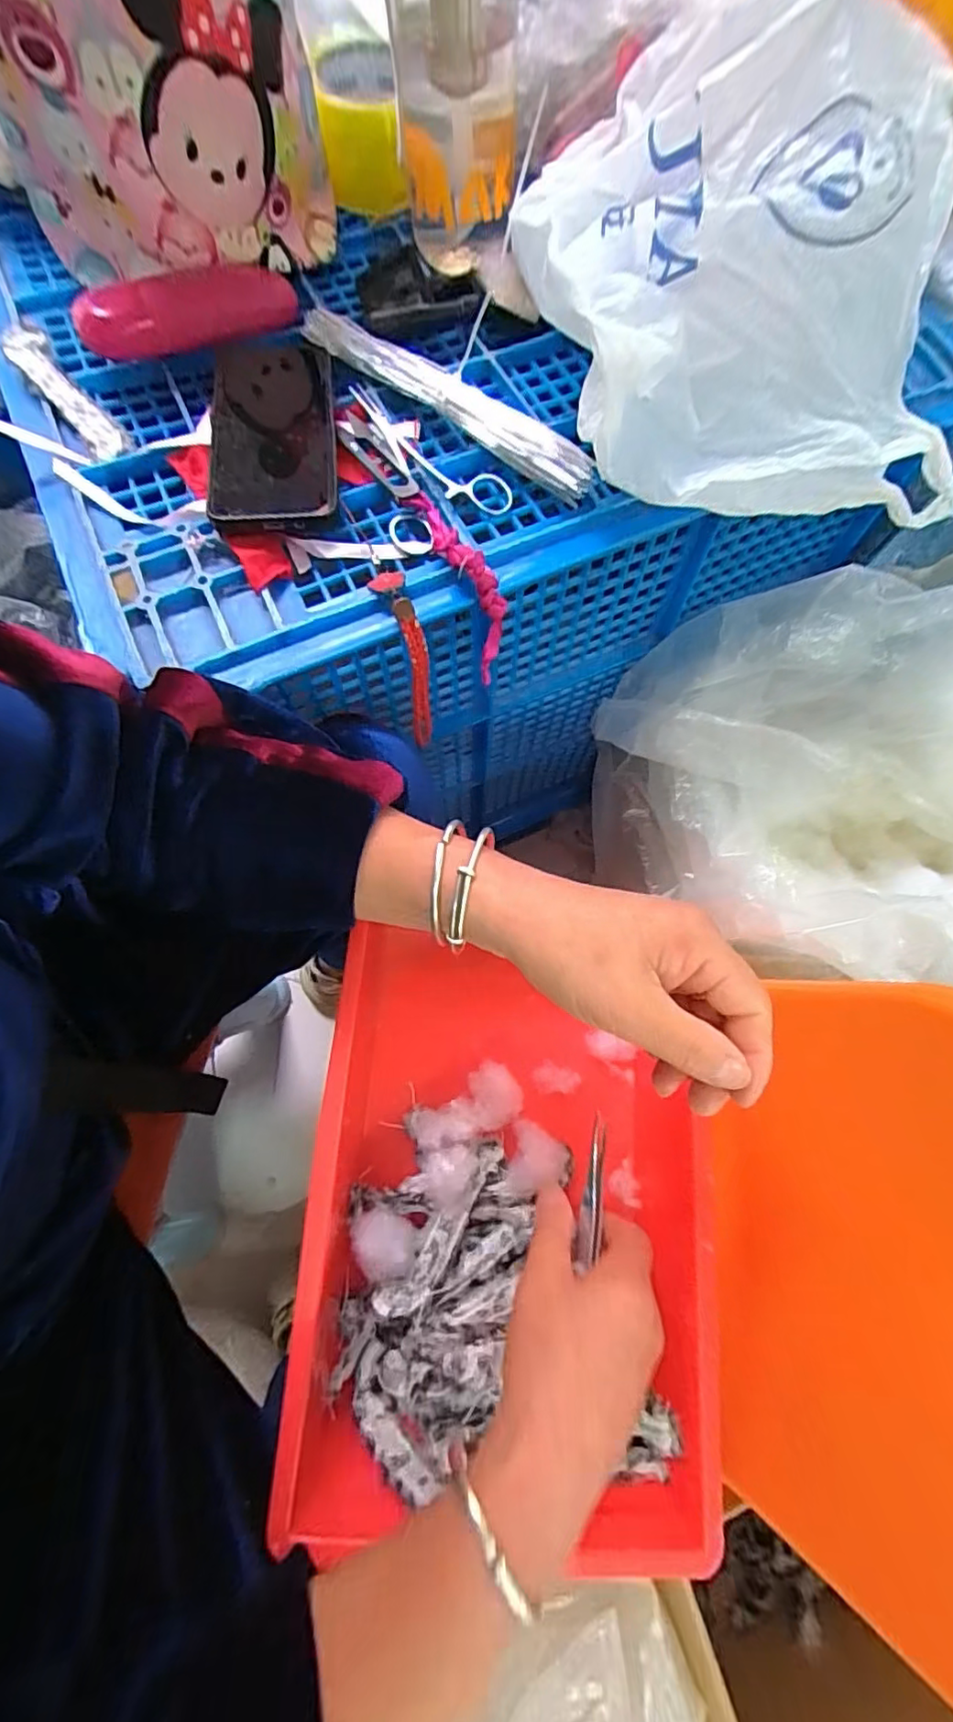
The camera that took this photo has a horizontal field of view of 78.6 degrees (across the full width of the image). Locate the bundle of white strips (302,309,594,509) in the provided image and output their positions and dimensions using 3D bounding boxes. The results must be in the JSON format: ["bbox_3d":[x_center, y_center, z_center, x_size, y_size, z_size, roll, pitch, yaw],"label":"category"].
[{"bbox_3d":[-0.020,-0.320,0.403,0.244,0.031,0.026,37,77,10],"label":"bundle of white strips"}]

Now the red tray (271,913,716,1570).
[{"bbox_3d":[0.025,0.217,0.420,0.279,0.058,0.372,4,62,1],"label":"red tray"}]

